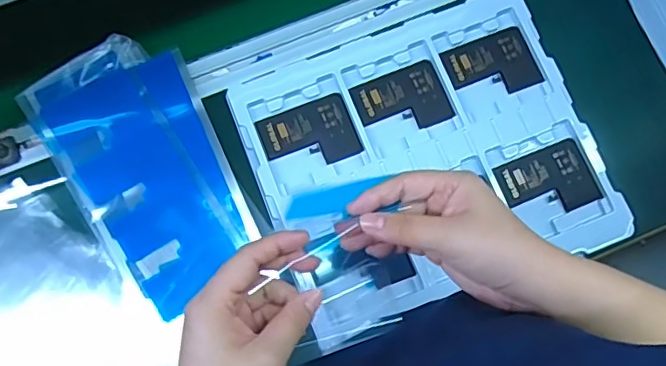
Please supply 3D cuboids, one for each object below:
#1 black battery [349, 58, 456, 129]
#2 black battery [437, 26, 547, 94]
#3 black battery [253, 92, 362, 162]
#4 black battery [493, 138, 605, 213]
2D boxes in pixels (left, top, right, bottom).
[{"bbox_3d":[0.069,-0.082,0.571,0.089,0.005,0.066,-22,80,-5],"label":"black battery"},{"bbox_3d":[0.162,-0.120,0.581,0.089,0.006,0.066,-21,80,-5],"label":"black battery"},{"bbox_3d":[-0.023,-0.047,0.562,0.090,0.004,0.065,-21,80,-5],"label":"black battery"},{"bbox_3d":[0.212,0.000,0.559,0.093,0.009,0.066,-22,80,-5],"label":"black battery"}]

